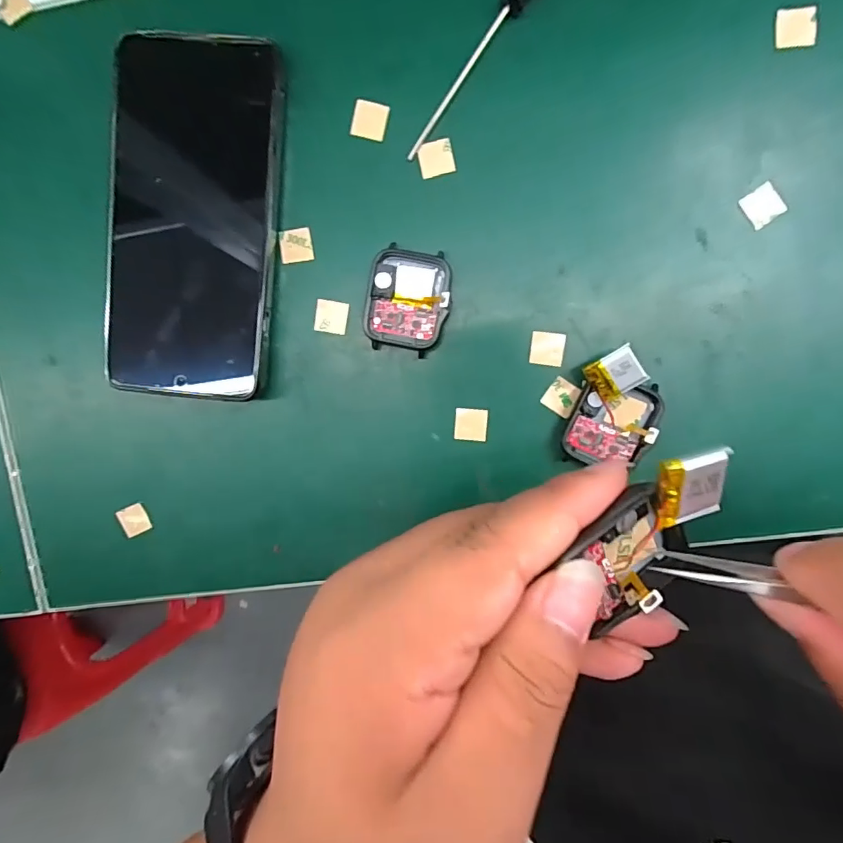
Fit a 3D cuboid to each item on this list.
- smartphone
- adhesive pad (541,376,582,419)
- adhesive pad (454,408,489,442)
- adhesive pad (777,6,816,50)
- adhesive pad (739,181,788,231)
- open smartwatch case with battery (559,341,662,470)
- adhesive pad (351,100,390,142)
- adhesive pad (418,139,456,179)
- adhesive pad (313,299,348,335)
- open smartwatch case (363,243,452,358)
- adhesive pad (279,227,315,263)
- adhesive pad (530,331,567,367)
[{"bbox_3d":[-0.109,-0.093,0.238,0.079,0.015,0.159,4,97,4],"label":"smartphone"},{"bbox_3d":[0.067,-0.011,0.238,0.015,0.004,0.015,33,98,0],"label":"adhesive pad"},{"bbox_3d":[0.024,0.002,0.243,0.016,0.004,0.015,3,97,4],"label":"adhesive pad"},{"bbox_3d":[0.161,-0.169,0.214,0.016,0.004,0.015,-1,96,5],"label":"adhesive pad"},{"bbox_3d":[0.153,-0.097,0.224,0.016,0.004,0.016,-34,96,6],"label":"adhesive pad"},{"bbox_3d":[0.089,-0.005,0.230,0.038,0.019,0.053,11,97,3],"label":"open smartwatch case with battery"},{"bbox_3d":[-0.024,-0.140,0.232,0.016,0.004,0.016,13,97,3],"label":"adhesive pad"},{"bbox_3d":[0.007,-0.122,0.231,0.016,0.004,0.015,-13,95,6],"label":"adhesive pad"},{"bbox_3d":[-0.044,-0.051,0.244,0.016,0.004,0.015,9,97,4],"label":"adhesive pad"},{"bbox_3d":[-0.006,-0.057,0.235,0.038,0.013,0.046,10,97,4],"label":"open smartwatch case"},{"bbox_3d":[-0.061,-0.085,0.241,0.016,0.004,0.016,-6,96,5],"label":"adhesive pad"},{"bbox_3d":[0.060,-0.034,0.237,0.016,0.004,0.015,6,97,4],"label":"adhesive pad"}]

